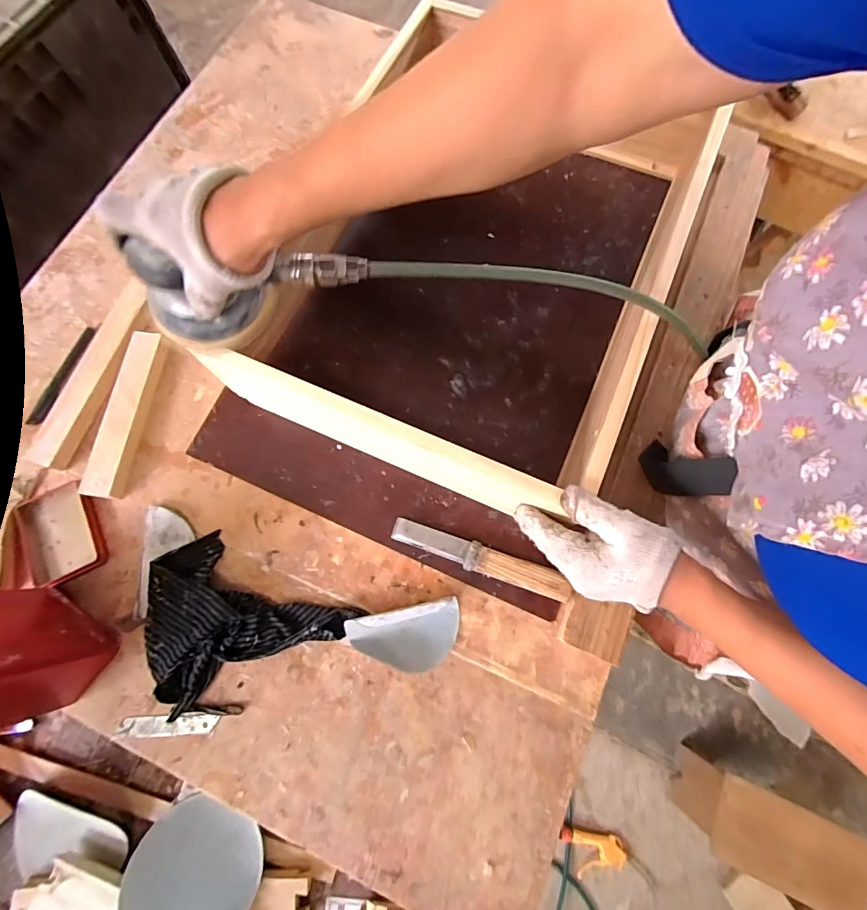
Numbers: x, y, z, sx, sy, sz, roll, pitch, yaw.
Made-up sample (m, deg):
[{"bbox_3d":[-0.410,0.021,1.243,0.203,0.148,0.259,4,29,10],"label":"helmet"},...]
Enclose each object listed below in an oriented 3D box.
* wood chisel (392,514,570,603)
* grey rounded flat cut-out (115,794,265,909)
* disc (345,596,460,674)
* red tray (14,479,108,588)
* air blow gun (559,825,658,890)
[{"bbox_3d":[0.048,0.110,0.465,0.193,0.023,0.032,17,75,6],"label":"wood chisel"},{"bbox_3d":[-0.220,0.385,0.395,0.112,0.008,0.102,21,35,5],"label":"grey rounded flat cut-out"},{"bbox_3d":[-0.029,0.188,0.441,0.116,0.033,0.062,-12,74,-2],"label":"disc"},{"bbox_3d":[-0.418,0.088,0.484,0.081,0.015,0.108,-27,75,-6],"label":"red tray"},{"bbox_3d":[0.412,0.960,1.028,0.237,0.033,0.095,15,73,3],"label":"air blow gun"}]

